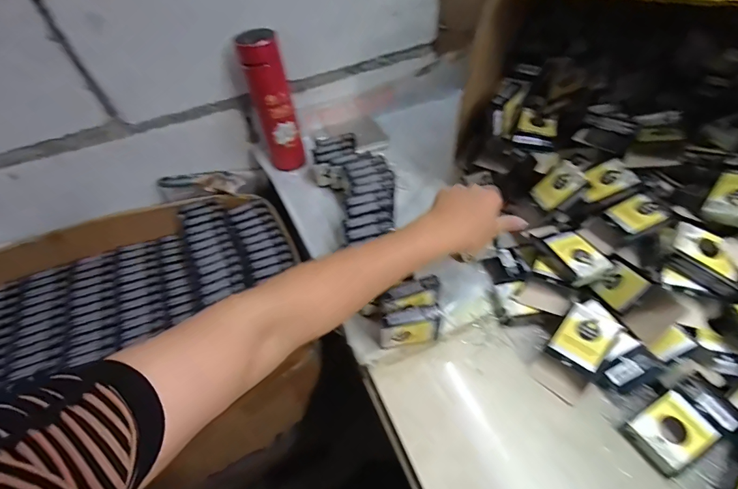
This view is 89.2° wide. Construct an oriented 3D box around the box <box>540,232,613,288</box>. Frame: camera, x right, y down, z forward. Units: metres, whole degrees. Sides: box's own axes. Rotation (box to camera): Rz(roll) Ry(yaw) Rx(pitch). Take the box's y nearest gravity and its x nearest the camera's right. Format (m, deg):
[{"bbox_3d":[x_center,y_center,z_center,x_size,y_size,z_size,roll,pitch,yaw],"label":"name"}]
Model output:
[{"bbox_3d":[0.255,0.015,0.461,0.053,0.022,0.066,-19,51,-11],"label":"box"}]

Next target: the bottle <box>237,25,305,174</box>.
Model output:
[{"bbox_3d":[-0.162,-0.240,0.634,0.065,0.232,0.076,-15,50,-8],"label":"bottle"}]

